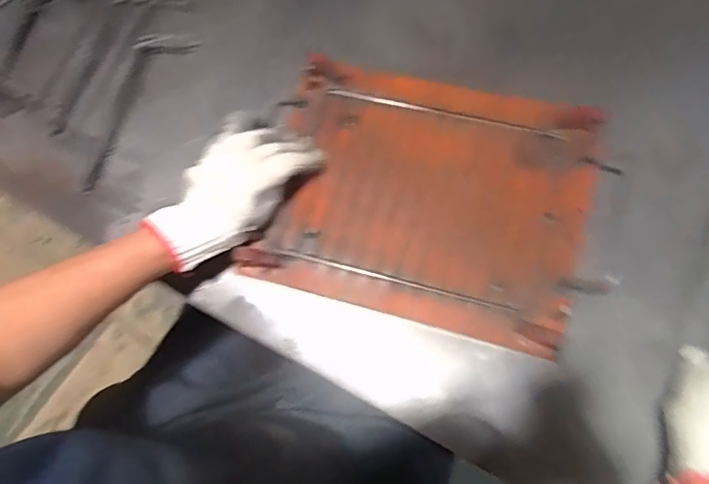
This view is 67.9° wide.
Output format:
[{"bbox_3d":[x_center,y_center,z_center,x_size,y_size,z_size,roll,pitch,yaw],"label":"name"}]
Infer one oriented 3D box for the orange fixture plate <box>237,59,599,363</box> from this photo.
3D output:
[{"bbox_3d":[0.067,-0.045,0.506,0.295,0.033,0.234,16,71,9],"label":"orange fixture plate"}]

